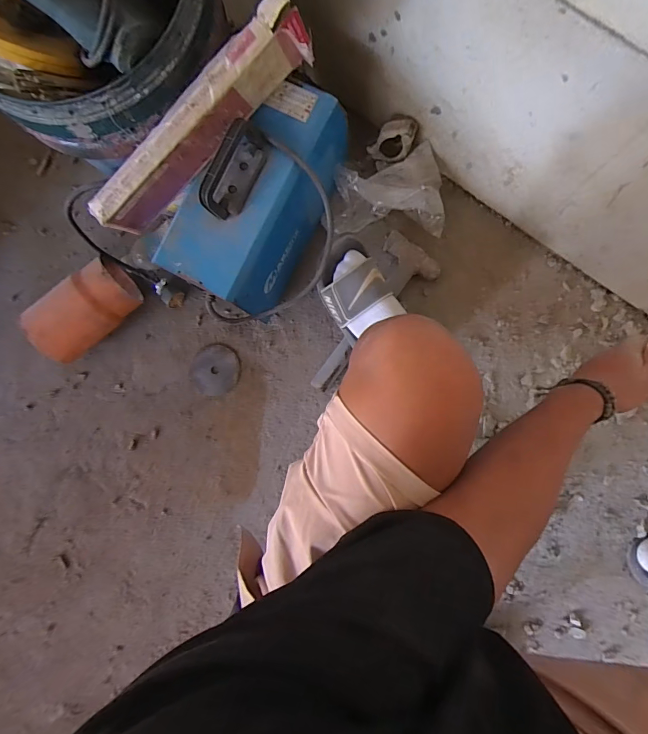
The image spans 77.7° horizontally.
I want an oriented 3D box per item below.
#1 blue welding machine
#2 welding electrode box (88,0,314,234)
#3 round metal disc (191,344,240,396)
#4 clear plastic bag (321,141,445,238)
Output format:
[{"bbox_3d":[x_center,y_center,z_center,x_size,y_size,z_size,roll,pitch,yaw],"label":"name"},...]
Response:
[{"bbox_3d":[-0.088,-0.254,0.627,0.145,0.219,0.332,29,89,4],"label":"blue welding machine"},{"bbox_3d":[-0.155,-0.292,0.507,0.339,0.094,0.030,-37,86,15],"label":"welding electrode box"},{"bbox_3d":[-0.209,0.005,0.770,0.088,0.008,0.096,1,78,-6],"label":"round metal disc"},{"bbox_3d":[0.105,-0.302,0.719,0.215,0.076,0.134,-8,87,3],"label":"clear plastic bag"}]

